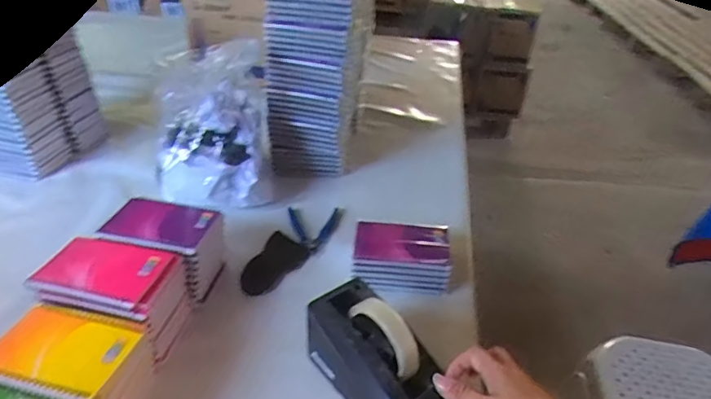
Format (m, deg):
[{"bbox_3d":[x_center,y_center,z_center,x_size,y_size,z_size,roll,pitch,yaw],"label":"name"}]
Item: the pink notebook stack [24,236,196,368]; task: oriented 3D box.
[{"bbox_3d":[-0.282,0.118,0.598,0.146,0.094,0.098,8,35,6],"label":"pink notebook stack"}]

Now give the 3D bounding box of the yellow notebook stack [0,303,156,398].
[{"bbox_3d":[-0.287,0.176,0.518,0.140,0.080,0.101,8,35,6],"label":"yellow notebook stack"}]

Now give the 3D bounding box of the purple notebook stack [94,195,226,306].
[{"bbox_3d":[-0.250,0.071,0.675,0.132,0.105,0.092,10,35,9],"label":"purple notebook stack"}]

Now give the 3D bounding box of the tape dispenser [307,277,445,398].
[{"bbox_3d":[0.034,0.169,0.513,0.066,0.114,0.198,-20,41,-36],"label":"tape dispenser"}]

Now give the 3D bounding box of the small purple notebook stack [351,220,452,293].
[{"bbox_3d":[0.064,0.080,0.710,0.130,0.057,0.086,6,35,3],"label":"small purple notebook stack"}]

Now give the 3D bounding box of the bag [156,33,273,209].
[{"bbox_3d":[-0.226,-0.112,0.805,0.175,0.229,0.131,-2,35,-8],"label":"bag"}]

